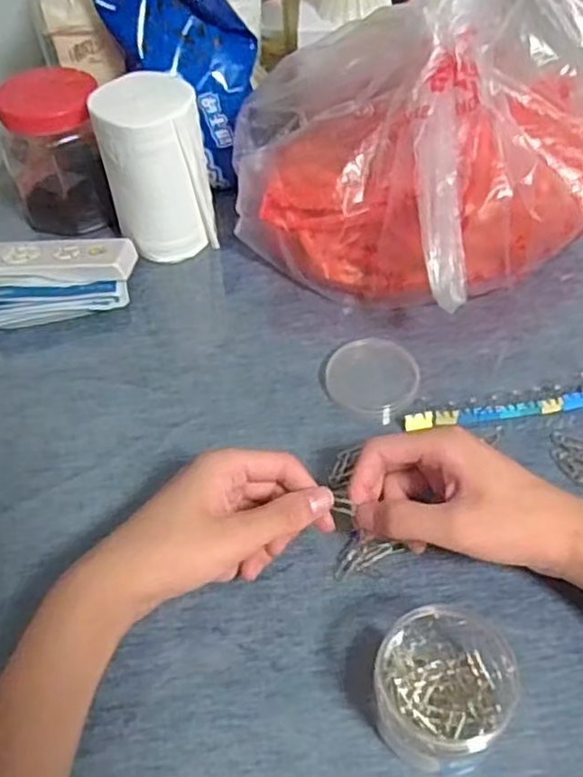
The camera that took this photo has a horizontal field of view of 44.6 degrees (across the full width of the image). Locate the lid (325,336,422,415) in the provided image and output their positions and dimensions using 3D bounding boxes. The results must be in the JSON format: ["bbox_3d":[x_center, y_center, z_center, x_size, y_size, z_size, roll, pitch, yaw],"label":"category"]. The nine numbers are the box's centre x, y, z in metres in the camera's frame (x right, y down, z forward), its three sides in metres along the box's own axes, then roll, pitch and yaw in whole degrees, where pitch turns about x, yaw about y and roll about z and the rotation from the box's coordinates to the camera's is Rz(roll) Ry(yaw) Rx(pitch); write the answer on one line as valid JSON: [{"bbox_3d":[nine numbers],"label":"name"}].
[{"bbox_3d":[0.060,-0.011,0.529,0.067,0.015,0.064,-2,50,2],"label":"lid"}]

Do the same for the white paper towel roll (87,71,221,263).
[{"bbox_3d":[-0.114,-0.188,0.606,0.083,0.130,0.086,-11,50,-5],"label":"white paper towel roll"}]

